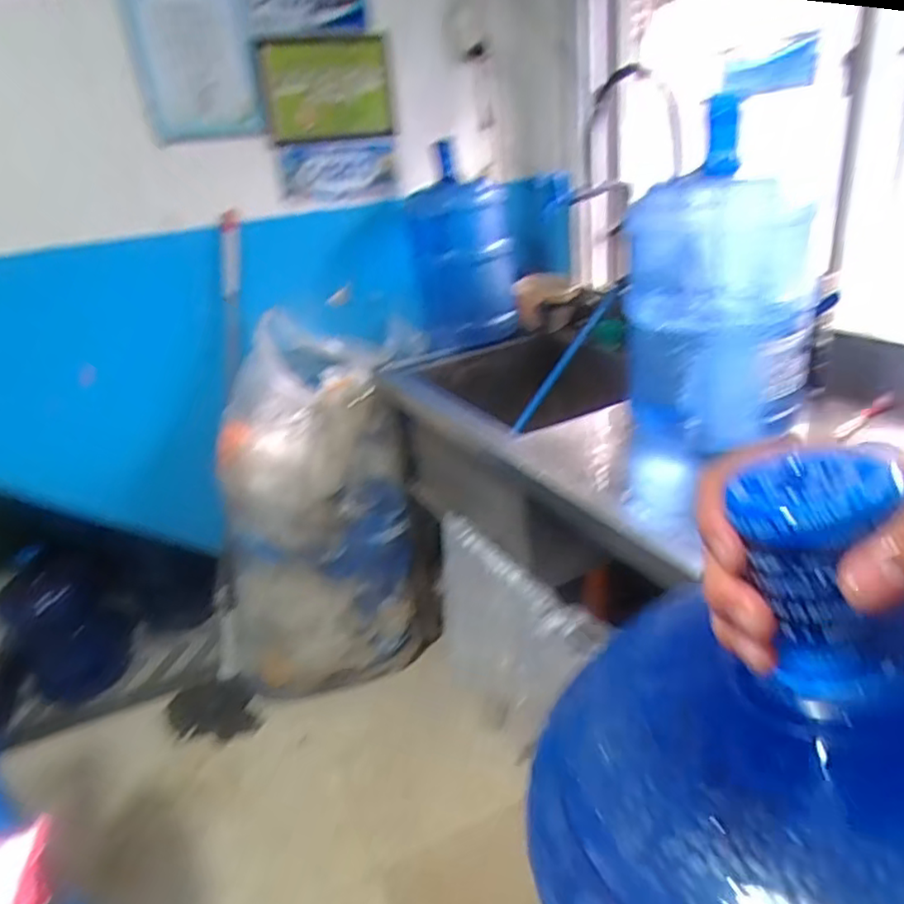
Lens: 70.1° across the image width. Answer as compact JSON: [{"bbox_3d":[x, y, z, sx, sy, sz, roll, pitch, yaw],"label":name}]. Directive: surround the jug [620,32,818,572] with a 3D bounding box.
[{"bbox_3d":[0.398,-0.241,0.959,0.238,0.440,0.245,3,27,20],"label":"jug"}]

